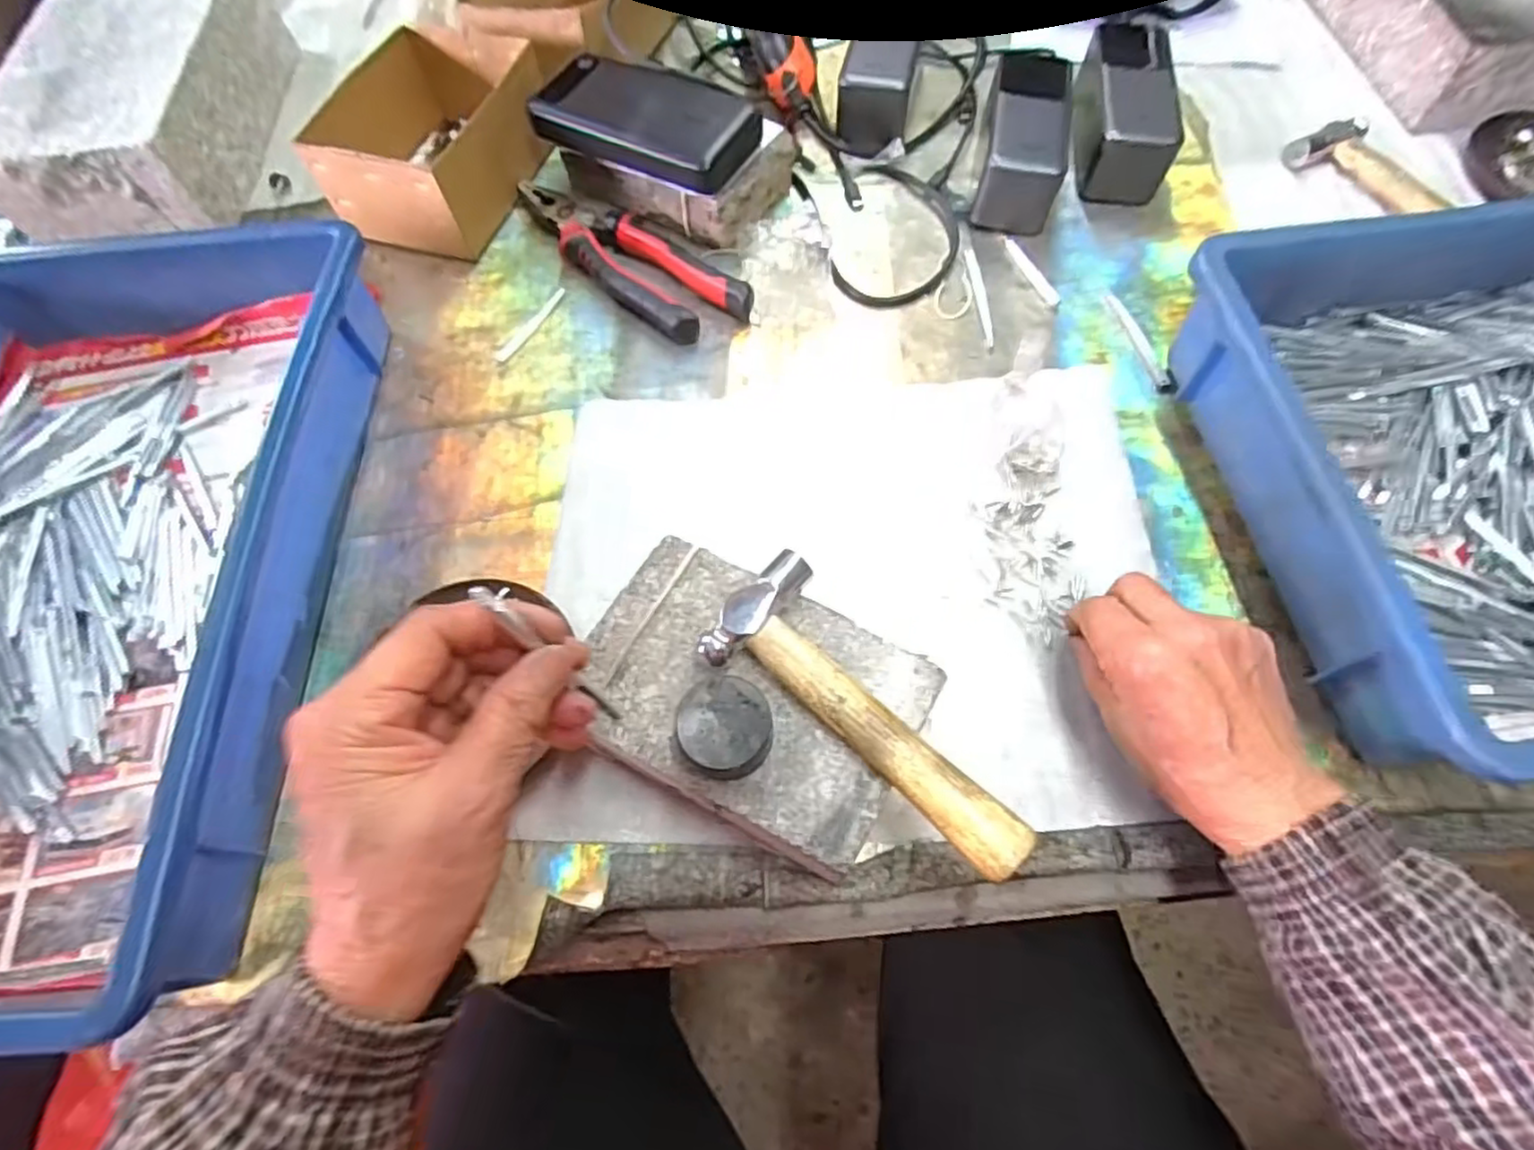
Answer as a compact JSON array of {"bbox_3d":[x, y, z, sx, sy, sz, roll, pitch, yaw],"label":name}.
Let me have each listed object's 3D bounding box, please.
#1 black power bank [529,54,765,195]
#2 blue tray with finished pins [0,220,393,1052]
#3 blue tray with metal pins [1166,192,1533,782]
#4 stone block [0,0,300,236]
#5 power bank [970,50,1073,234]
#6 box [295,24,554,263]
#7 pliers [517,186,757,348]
[{"bbox_3d":[-0.082,-0.320,0.486,0.150,0.028,0.084,25,69,13],"label":"black power bank"},{"bbox_3d":[-0.380,-0.006,0.372,0.280,0.078,0.417,-3,65,1],"label":"blue tray with finished pins"},{"bbox_3d":[0.467,-0.068,0.364,0.443,0.085,0.281,-9,65,-2],"label":"blue tray with metal pins"},{"bbox_3d":[-0.479,-0.368,0.538,0.141,0.076,0.240,-4,65,0],"label":"stone block"},{"bbox_3d":[0.185,-0.320,0.507,0.055,0.057,0.142,10,66,7],"label":"power bank"},{"bbox_3d":[-0.236,-0.323,0.515,0.116,0.066,0.172,20,68,11],"label":"box"},{"bbox_3d":[-0.098,-0.229,0.493,0.206,0.024,0.067,41,73,18],"label":"pliers"}]

